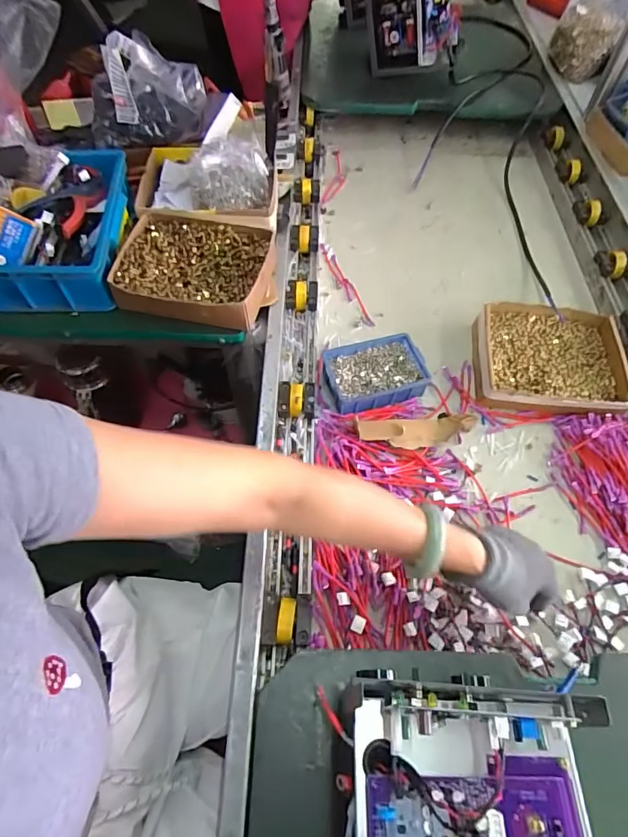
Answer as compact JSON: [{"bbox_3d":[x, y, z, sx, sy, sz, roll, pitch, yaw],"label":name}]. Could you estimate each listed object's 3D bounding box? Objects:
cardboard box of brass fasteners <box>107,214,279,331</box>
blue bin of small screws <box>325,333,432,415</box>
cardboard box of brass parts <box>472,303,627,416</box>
[{"bbox_3d":[-0.182,-0.227,0.725,0.225,0.065,0.176,8,59,4],"label":"cardboard box of brass fasteners"},{"bbox_3d":[0.094,-0.069,0.728,0.147,0.045,0.104,-10,59,-7],"label":"blue bin of small screws"},{"bbox_3d":[0.377,-0.095,0.755,0.228,0.046,0.206,6,58,2],"label":"cardboard box of brass parts"}]

